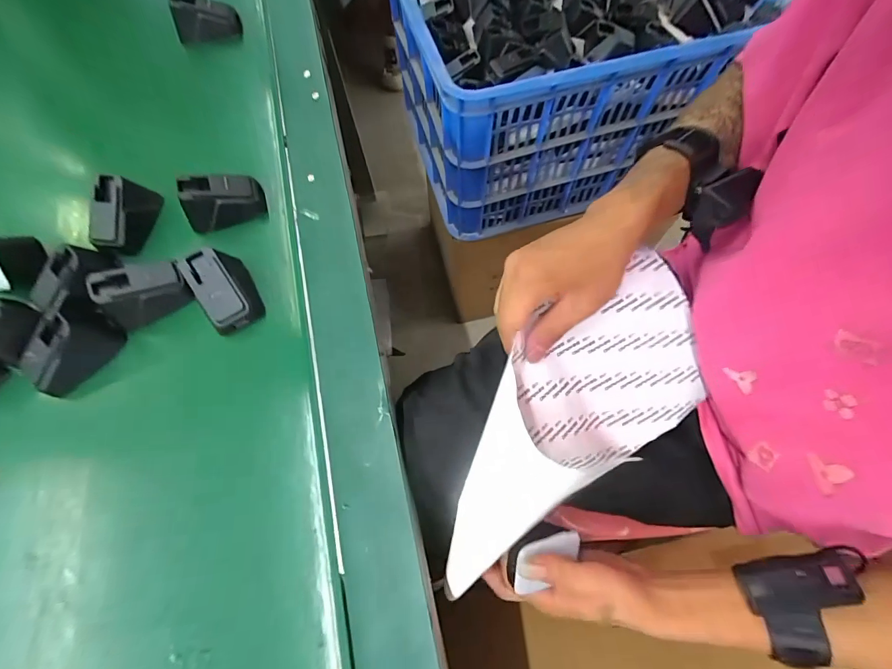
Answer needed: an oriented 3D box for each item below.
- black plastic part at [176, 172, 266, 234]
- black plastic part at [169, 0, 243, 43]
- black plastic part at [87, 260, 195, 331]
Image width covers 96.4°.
[{"bbox_3d":[-0.204,-0.124,0.363,0.067,0.035,0.033,-19,71,-5],"label":"black plastic part"},{"bbox_3d":[-0.274,-0.362,0.455,0.067,0.037,0.035,-5,70,0],"label":"black plastic part"},{"bbox_3d":[-0.257,-0.038,0.339,0.064,0.045,0.031,-33,72,-10],"label":"black plastic part"}]

